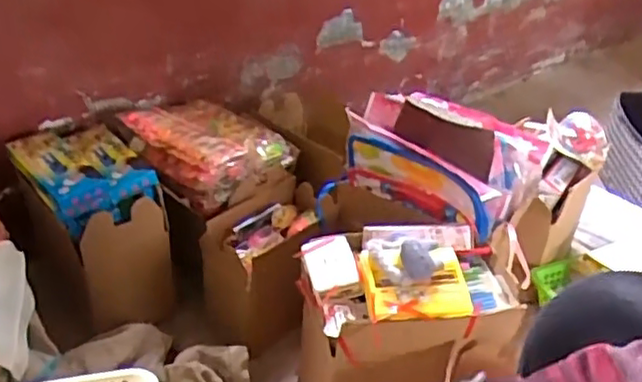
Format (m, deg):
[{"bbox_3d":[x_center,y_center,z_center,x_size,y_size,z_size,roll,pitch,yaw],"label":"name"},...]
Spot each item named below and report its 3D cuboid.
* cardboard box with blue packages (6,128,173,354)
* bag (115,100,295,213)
[{"bbox_3d":[-0.344,0.050,1.000,0.156,0.239,0.240,-17,37,-32],"label":"cardboard box with blue packages"},{"bbox_3d":[-0.193,-0.069,1.069,0.253,0.074,0.196,27,37,32],"label":"bag"}]

